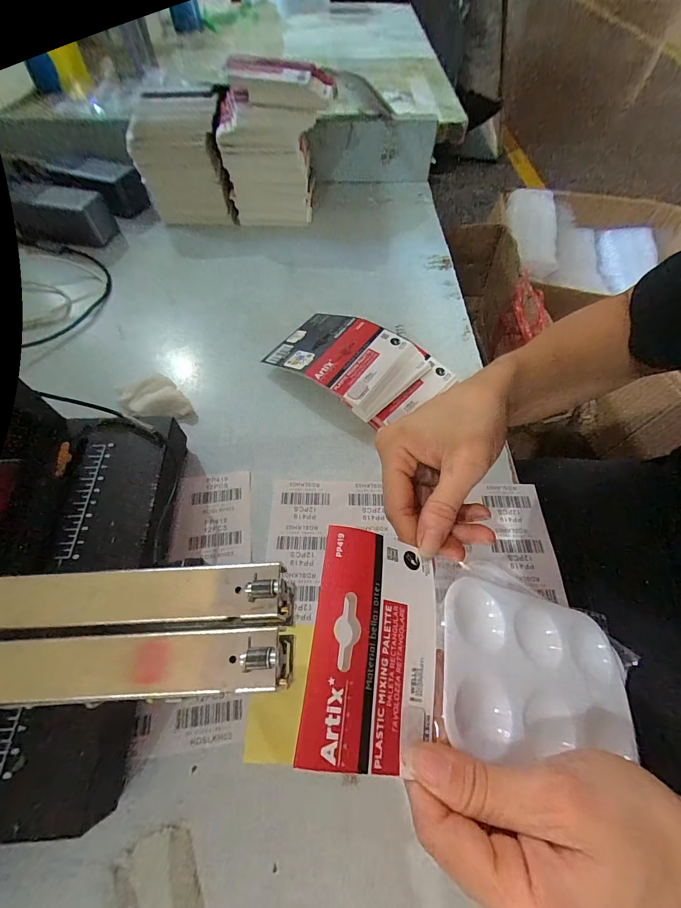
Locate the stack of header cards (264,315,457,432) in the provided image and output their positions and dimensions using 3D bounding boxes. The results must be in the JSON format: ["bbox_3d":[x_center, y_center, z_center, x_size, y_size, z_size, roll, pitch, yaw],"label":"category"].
[{"bbox_3d":[0.016,-0.095,0.380,0.168,0.034,0.108,36,65,18],"label":"stack of header cards"}]

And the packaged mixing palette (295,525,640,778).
[{"bbox_3d":[0.073,0.106,0.193,0.187,0.023,0.095,16,58,-16],"label":"packaged mixing palette"}]

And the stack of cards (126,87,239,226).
[{"bbox_3d":[-0.220,-0.410,0.507,0.125,0.131,0.071,-4,60,-3],"label":"stack of cards"}]

